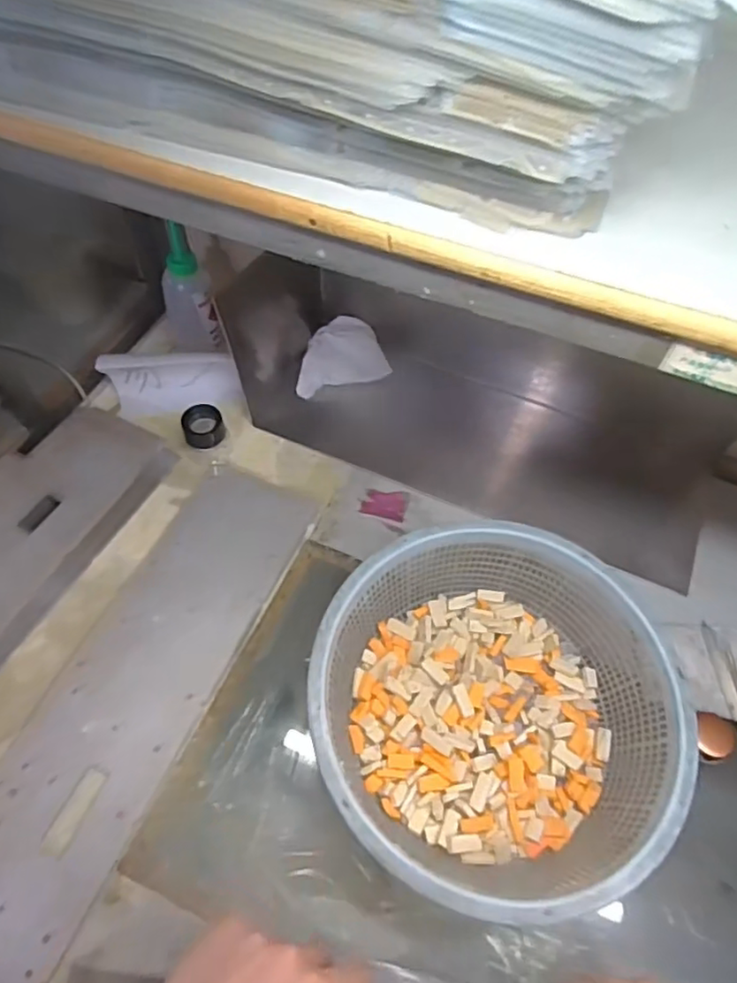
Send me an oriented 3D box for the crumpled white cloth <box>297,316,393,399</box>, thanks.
[{"bbox_3d":[-0.031,-0.155,0.678,0.103,0.042,0.076,-4,57,-5],"label":"crumpled white cloth"}]

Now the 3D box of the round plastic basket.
[{"bbox_3d":[0.090,0.160,0.452,0.245,0.097,0.246,1,56,-2],"label":"round plastic basket"}]

